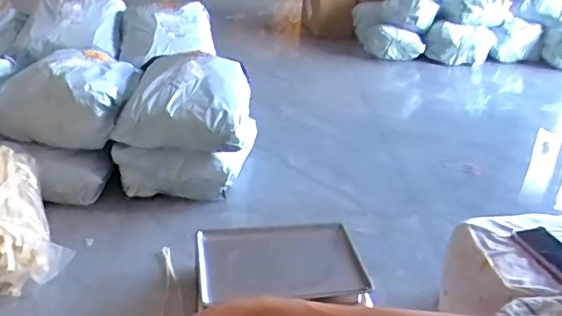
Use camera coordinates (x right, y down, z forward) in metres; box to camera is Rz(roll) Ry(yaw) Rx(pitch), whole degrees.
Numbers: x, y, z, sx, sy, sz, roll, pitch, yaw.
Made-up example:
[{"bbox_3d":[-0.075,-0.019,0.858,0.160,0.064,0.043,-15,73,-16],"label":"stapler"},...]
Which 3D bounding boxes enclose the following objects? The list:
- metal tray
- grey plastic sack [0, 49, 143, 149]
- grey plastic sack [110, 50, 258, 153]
[{"bbox_3d":[0.001,0.218,1.162,0.351,0.040,0.230,2,28,-3],"label":"metal tray"},{"bbox_3d":[-0.562,-0.188,1.577,0.306,0.168,0.342,5,28,3],"label":"grey plastic sack"},{"bbox_3d":[-0.240,-0.165,1.556,0.335,0.146,0.322,5,28,4],"label":"grey plastic sack"}]

